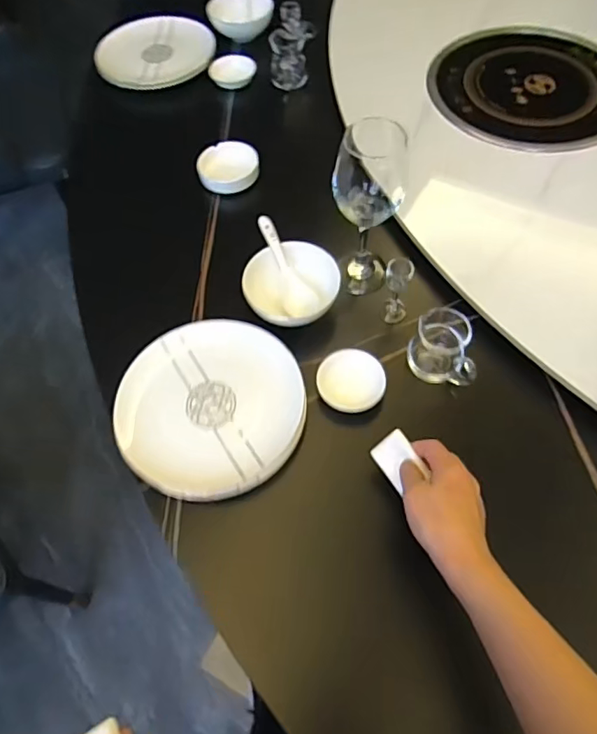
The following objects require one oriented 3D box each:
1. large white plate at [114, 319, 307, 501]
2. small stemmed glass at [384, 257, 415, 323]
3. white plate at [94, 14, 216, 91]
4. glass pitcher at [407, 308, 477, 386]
[{"bbox_3d":[-0.093,0.038,0.572,0.194,0.025,0.200,-1,60,1],"label":"large white plate"},{"bbox_3d":[0.116,-0.094,0.614,0.030,0.079,0.040,12,61,8],"label":"small stemmed glass"},{"bbox_3d":[-0.242,-0.552,0.907,0.187,0.022,0.210,4,60,4],"label":"white plate"},{"bbox_3d":[0.161,-0.023,0.568,0.073,0.076,0.054,25,64,15],"label":"glass pitcher"}]

